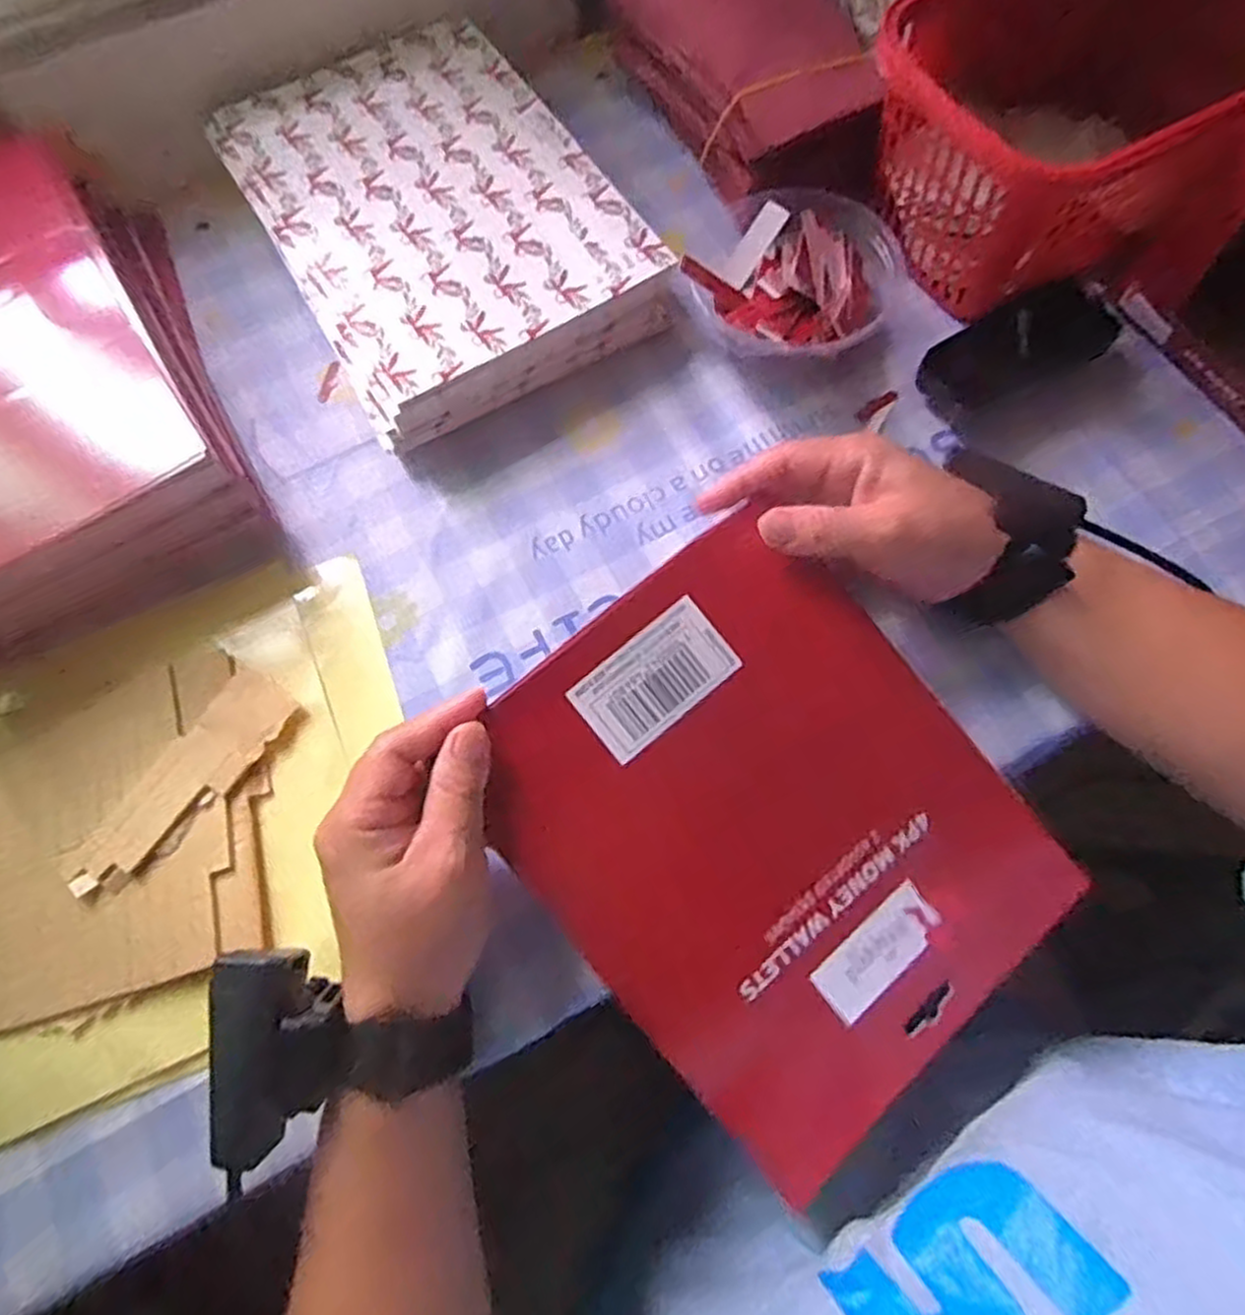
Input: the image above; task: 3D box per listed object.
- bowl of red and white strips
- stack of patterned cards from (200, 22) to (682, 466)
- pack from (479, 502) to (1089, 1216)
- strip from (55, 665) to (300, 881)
[{"bbox_3d":[0.090,-0.216,0.438,0.124,0.044,0.116,-1,71,2],"label":"bowl of red and white strips"},{"bbox_3d":[-0.114,-0.266,0.464,0.185,0.047,0.261,-30,72,-8],"label":"stack of patterned cards"},{"bbox_3d":[0.068,0.073,0.333,0.191,0.010,0.233,-40,90,-11],"label":"pack"},{"bbox_3d":[-0.213,0.060,0.367,0.039,0.004,0.122,34,75,13],"label":"strip"}]

